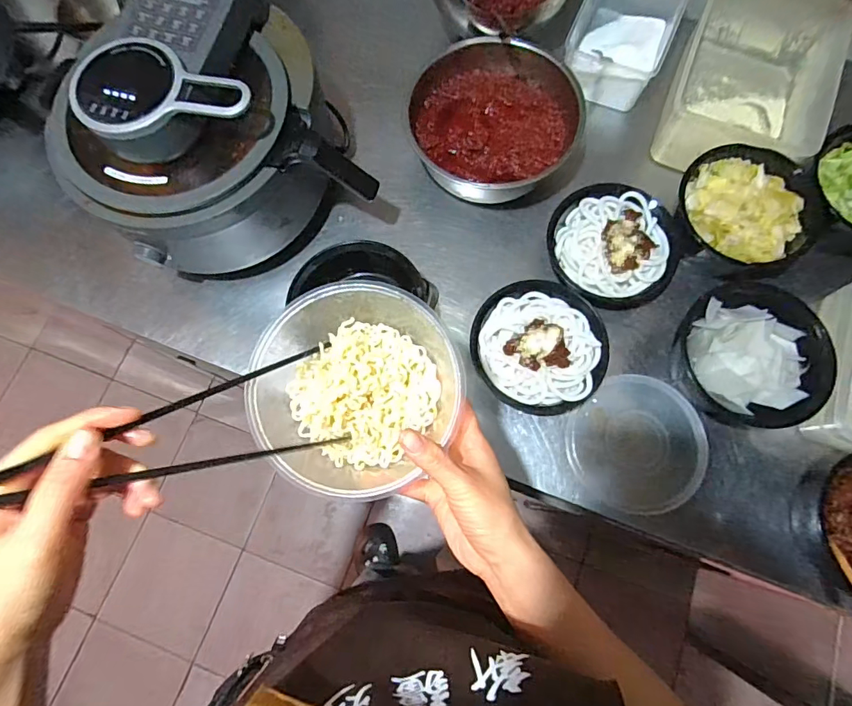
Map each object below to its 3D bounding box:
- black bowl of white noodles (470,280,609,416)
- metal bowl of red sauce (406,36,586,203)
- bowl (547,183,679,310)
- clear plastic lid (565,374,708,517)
[{"bbox_3d":[0.144,-0.008,0.612,0.162,0.064,0.170,0,74,1],"label":"black bowl of white noodles"},{"bbox_3d":[0.097,-0.334,0.683,0.237,0.073,0.218,0,74,1],"label":"metal bowl of red sauce"},{"bbox_3d":[0.250,-0.149,0.645,0.157,0.060,0.164,0,74,1],"label":"bowl"},{"bbox_3d":[0.273,0.119,0.603,0.164,0.013,0.168,-39,76,-9],"label":"clear plastic lid"}]

